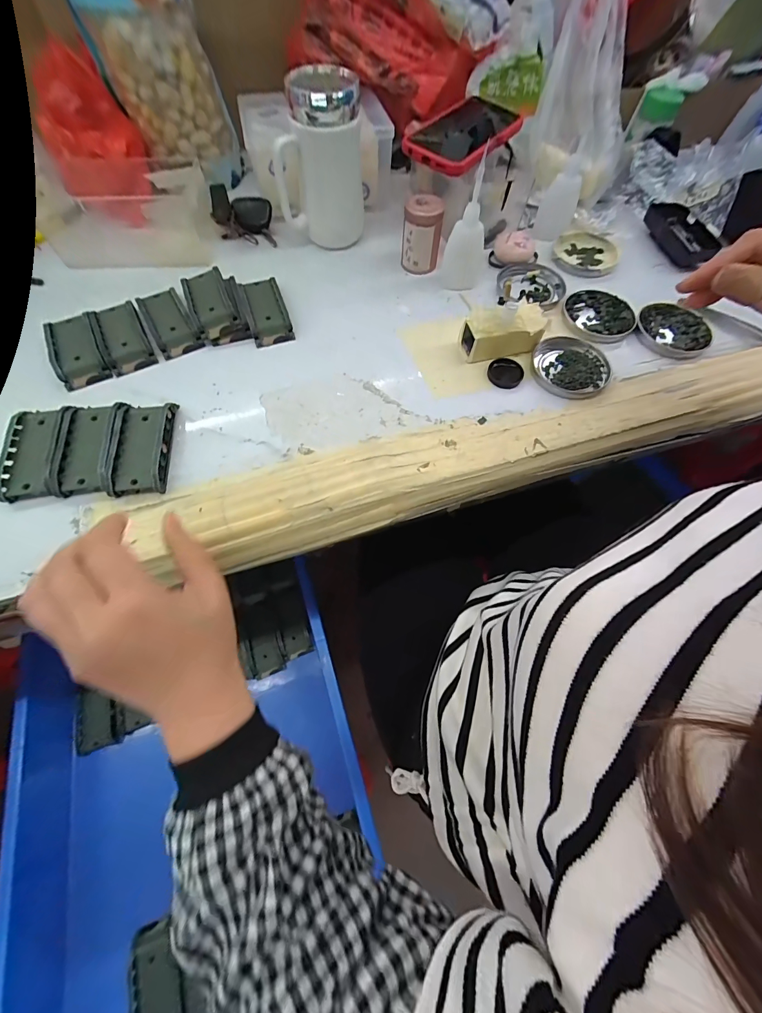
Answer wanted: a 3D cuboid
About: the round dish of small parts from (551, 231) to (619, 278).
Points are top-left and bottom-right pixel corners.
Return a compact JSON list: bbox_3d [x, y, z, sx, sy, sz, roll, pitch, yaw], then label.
[{"bbox_3d":[0.263,-0.324,0.470,0.081,0.012,0.084,1,65,-1],"label":"round dish of small parts"}]

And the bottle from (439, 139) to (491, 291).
[{"bbox_3d":[0.097,-0.301,0.401,0.046,0.103,0.039,15,66,5],"label":"bottle"}]

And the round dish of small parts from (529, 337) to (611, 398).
[{"bbox_3d":[0.197,-0.146,0.380,0.075,0.008,0.077,1,65,-1],"label":"round dish of small parts"}]

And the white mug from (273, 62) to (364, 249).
[{"bbox_3d":[-0.069,-0.389,0.419,0.093,0.139,0.062,3,65,0],"label":"white mug"}]

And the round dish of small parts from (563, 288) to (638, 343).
[{"bbox_3d":[0.249,-0.219,0.415,0.077,0.010,0.078,1,65,-1],"label":"round dish of small parts"}]

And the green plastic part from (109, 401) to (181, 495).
[{"bbox_3d":[-0.210,-0.055,0.323,0.043,0.019,0.092,-6,66,-4],"label":"green plastic part"}]

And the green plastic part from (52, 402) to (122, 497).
[{"bbox_3d":[-0.256,-0.055,0.322,0.045,0.019,0.095,-8,66,-5],"label":"green plastic part"}]

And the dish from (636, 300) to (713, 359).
[{"bbox_3d":[0.325,-0.197,0.404,0.073,0.009,0.074,1,65,-1],"label":"dish"}]

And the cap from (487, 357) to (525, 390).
[{"bbox_3d":[0.129,-0.138,0.376,0.035,0.005,0.035,1,65,-1],"label":"cap"}]

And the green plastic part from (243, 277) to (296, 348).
[{"bbox_3d":[-0.127,-0.221,0.405,0.040,0.016,0.095,-15,67,-8],"label":"green plastic part"}]

